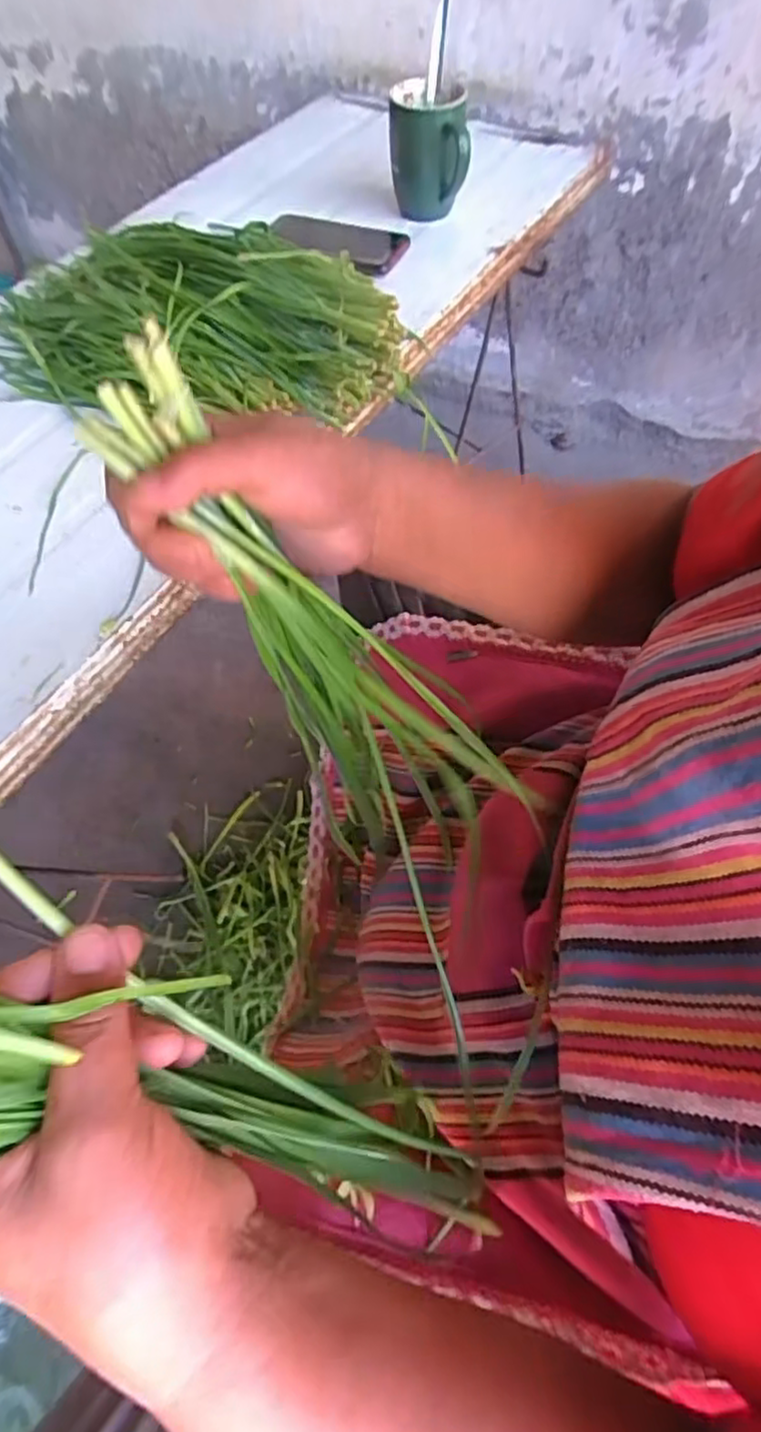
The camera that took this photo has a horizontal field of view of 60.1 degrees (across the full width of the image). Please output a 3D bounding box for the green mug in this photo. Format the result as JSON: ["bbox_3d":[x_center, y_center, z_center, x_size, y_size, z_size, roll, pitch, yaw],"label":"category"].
[{"bbox_3d":[0.052,-0.619,0.727,0.085,0.099,0.089,-1,60,2],"label":"green mug"}]

